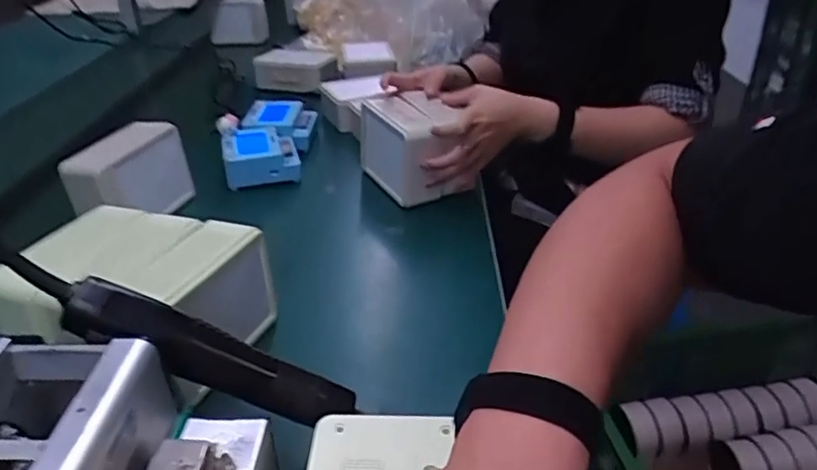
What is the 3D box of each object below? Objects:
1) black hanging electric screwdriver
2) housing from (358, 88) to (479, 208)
[{"bbox_3d":[-0.129,0.083,0.398,0.191,0.031,0.029,29,28,-17],"label":"black hanging electric screwdriver"},{"bbox_3d":[0.004,-0.118,0.791,0.088,0.102,0.147,-18,35,-23],"label":"housing"}]

